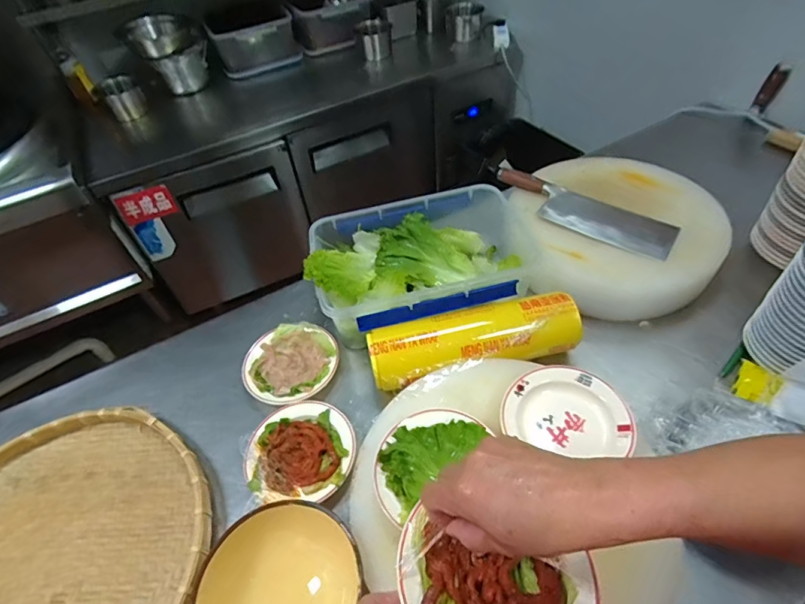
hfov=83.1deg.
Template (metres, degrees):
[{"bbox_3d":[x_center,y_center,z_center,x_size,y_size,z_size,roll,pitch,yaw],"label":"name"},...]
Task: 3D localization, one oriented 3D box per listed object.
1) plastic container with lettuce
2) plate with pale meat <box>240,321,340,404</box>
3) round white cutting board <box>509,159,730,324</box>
[{"bbox_3d":[0.034,-0.073,0.857,0.396,0.136,0.265,-17,48,-8],"label":"plastic container with lettuce"},{"bbox_3d":[-0.185,0.102,0.765,0.148,0.028,0.154,-4,47,4],"label":"plate with pale meat"},{"bbox_3d":[0.435,-0.146,0.954,0.404,0.124,0.420,-4,47,4],"label":"round white cutting board"}]

